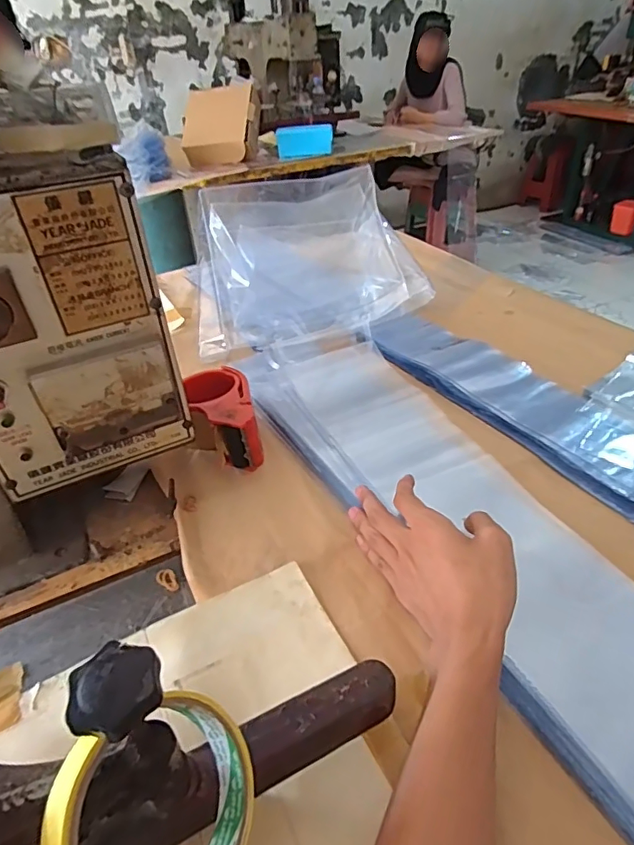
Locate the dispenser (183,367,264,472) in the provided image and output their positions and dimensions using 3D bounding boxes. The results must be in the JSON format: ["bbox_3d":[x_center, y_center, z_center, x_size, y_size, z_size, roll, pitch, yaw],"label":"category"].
[{"bbox_3d":[-0.108,-0.004,0.564,0.079,0.059,0.125,-12,38,-11],"label":"dispenser"}]

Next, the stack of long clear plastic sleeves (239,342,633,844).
[{"bbox_3d":[0.113,0.073,0.450,0.144,0.031,0.653,-19,39,-19],"label":"stack of long clear plastic sleeves"}]

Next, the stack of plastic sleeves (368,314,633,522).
[{"bbox_3d":[0.283,-0.068,0.625,0.264,0.020,0.421,-23,41,-23],"label":"stack of plastic sleeves"}]

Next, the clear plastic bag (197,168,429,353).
[{"bbox_3d":[-0.028,-0.264,0.799,0.322,0.145,0.334,-7,37,-4],"label":"clear plastic bag"}]

